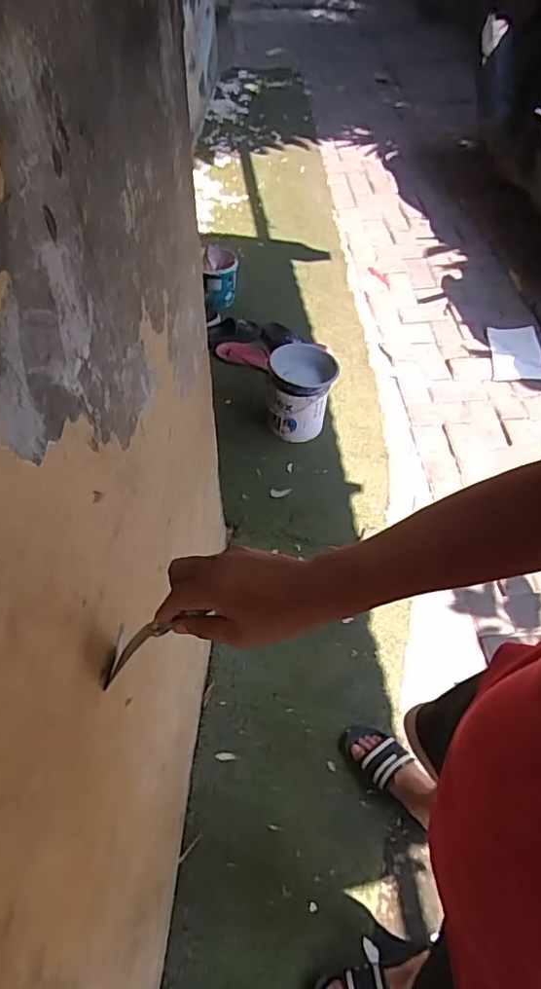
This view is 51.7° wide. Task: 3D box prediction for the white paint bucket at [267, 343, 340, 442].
[{"bbox_3d":[0.089,-0.303,1.703,0.191,0.262,0.183,1,55,-1],"label":"white paint bucket"}]

